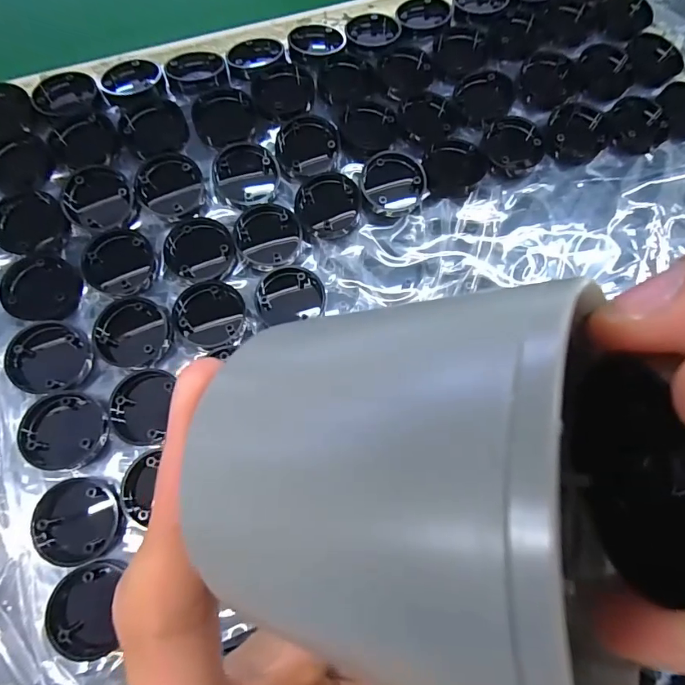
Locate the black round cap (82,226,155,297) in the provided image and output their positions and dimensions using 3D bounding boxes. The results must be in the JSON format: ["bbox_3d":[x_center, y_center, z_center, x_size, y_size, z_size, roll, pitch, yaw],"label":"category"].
[{"bbox_3d":[-0.100,-0.037,0.202,0.029,0.004,0.031,4,77,-17],"label":"black round cap"}]

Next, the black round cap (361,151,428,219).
[{"bbox_3d":[0.024,-0.075,0.212,0.030,0.007,0.032,0,70,-1],"label":"black round cap"}]

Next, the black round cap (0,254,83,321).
[{"bbox_3d":[-0.130,-0.024,0.192,0.032,0.004,0.029,12,70,3],"label":"black round cap"}]

